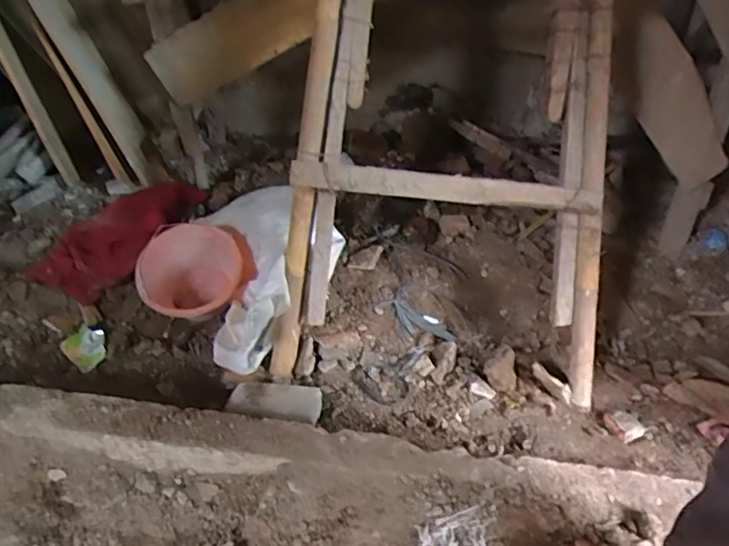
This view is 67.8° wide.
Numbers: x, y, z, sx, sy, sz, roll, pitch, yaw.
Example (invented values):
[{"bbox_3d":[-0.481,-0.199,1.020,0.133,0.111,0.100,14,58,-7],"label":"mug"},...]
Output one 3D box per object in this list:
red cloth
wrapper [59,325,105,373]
[{"bbox_3d":[-0.676,-0.122,1.526,0.309,0.133,0.475,7,37,10],"label":"red cloth"},{"bbox_3d":[-0.681,0.185,1.325,0.099,0.027,0.103,-33,78,-11],"label":"wrapper"}]

